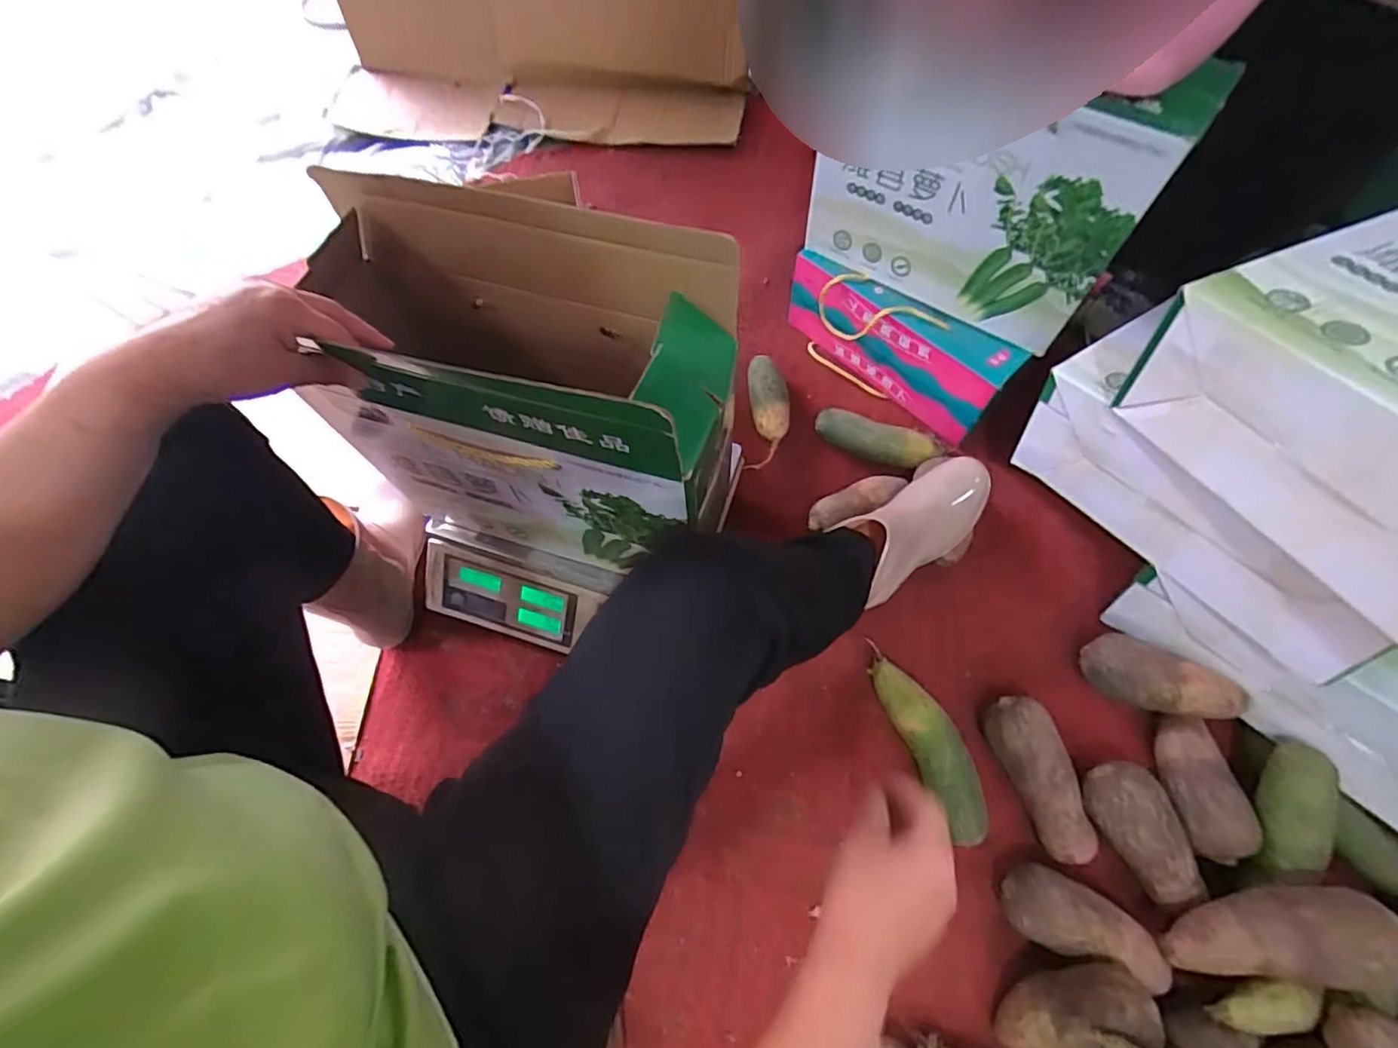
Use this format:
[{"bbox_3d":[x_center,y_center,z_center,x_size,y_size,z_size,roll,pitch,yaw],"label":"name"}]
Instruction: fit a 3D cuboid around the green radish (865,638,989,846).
[{"bbox_3d":[0.255,0.237,0.655,0.060,0.051,0.211,-19,66,-6],"label":"green radish"}]

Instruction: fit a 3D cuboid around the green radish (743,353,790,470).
[{"bbox_3d":[0.097,-0.153,0.840,0.062,0.046,0.196,4,66,5],"label":"green radish"}]

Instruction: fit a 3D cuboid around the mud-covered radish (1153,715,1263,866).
[{"bbox_3d":[0.519,0.273,0.613,0.064,0.054,0.139,-10,65,-1],"label":"mud-covered radish"}]

